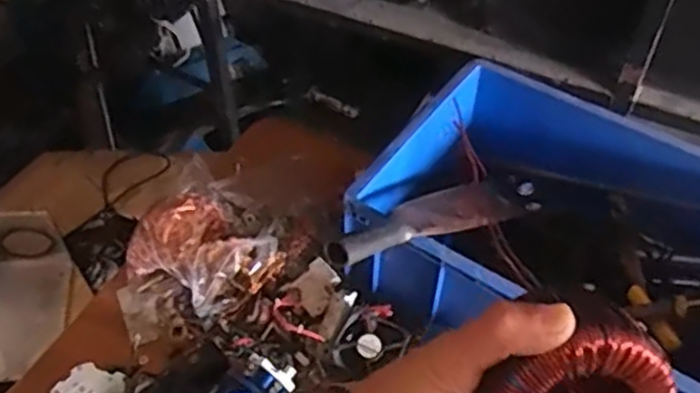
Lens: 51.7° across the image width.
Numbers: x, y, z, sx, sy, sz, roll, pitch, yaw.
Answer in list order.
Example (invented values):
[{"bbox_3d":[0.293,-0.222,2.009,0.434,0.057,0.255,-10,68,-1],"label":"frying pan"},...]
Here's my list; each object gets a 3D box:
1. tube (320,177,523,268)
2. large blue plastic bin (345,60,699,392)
[{"bbox_3d":[0.123,0.025,0.945,0.079,0.033,0.449,36,28,26],"label":"tube"},{"bbox_3d":[0.292,0.025,0.969,0.484,0.171,0.371,24,52,18],"label":"large blue plastic bin"}]

